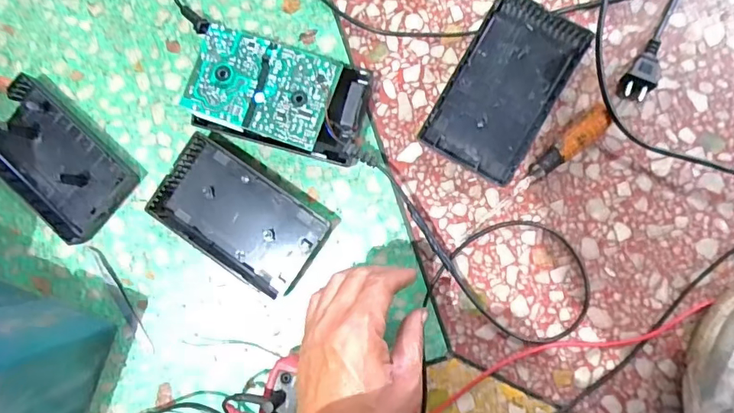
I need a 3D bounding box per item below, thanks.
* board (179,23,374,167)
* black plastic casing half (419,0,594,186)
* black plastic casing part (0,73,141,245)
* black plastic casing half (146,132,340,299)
[{"bbox_3d":[-0.075,-0.094,0.437,0.148,0.050,0.089,13,89,5],"label":"board"},{"bbox_3d":[0.122,-0.105,0.435,0.089,0.023,0.153,30,90,5],"label":"black plastic casing half"},{"bbox_3d":[-0.299,-0.044,0.473,0.154,0.021,0.088,41,91,5],"label":"black plastic casing part"},{"bbox_3d":[-0.114,0.007,0.456,0.153,0.020,0.093,34,91,5],"label":"black plastic casing half"}]

